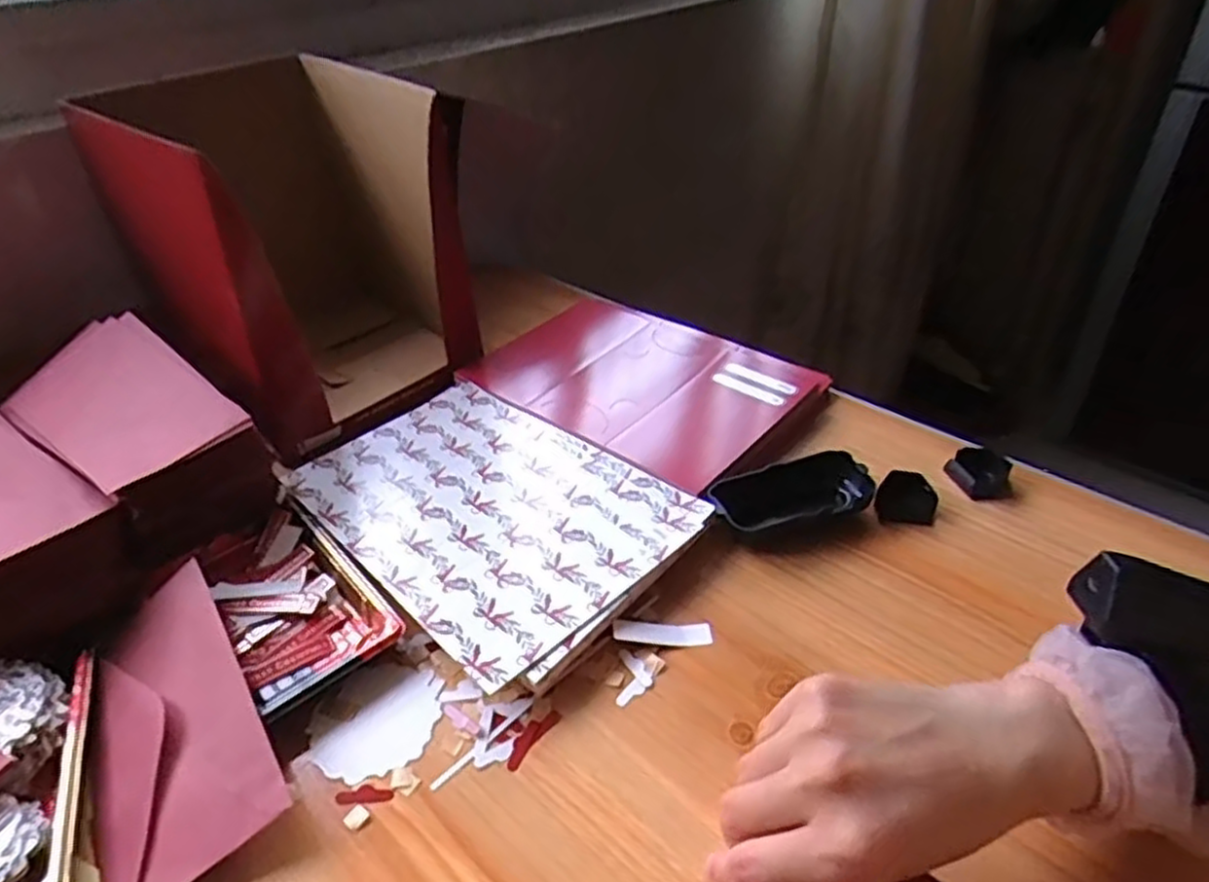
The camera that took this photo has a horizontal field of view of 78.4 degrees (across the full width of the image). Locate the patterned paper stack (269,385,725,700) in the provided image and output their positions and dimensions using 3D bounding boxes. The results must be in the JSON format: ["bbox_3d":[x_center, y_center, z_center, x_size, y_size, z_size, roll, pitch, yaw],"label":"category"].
[{"bbox_3d":[-0.083,0.047,0.520,0.266,0.023,0.184,26,46,34],"label":"patterned paper stack"}]

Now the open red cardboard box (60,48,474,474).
[{"bbox_3d":[-0.260,-0.166,0.638,0.209,0.239,0.238,-31,45,-32],"label":"open red cardboard box"}]

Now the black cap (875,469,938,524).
[{"bbox_3d":[0.215,0.039,0.524,0.040,0.019,0.040,-2,36,2],"label":"black cap"}]

